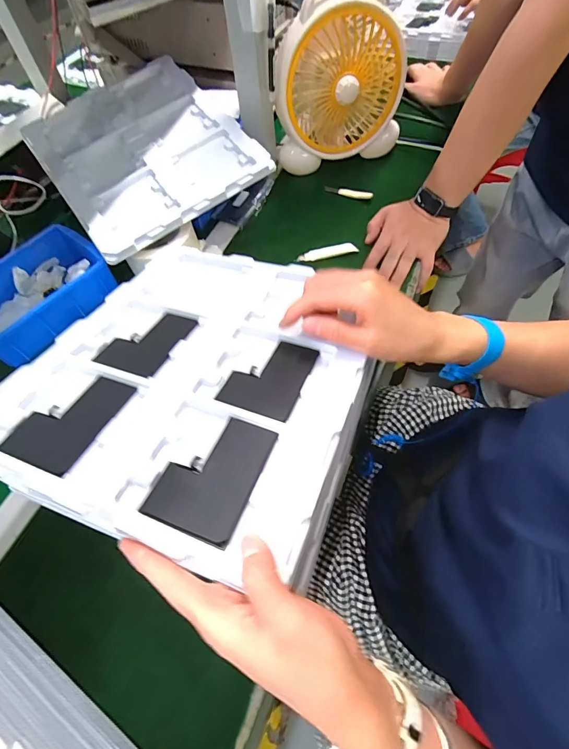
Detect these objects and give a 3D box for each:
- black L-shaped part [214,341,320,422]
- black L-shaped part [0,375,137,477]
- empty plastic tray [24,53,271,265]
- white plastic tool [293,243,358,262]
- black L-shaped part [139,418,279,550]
[{"bbox_3d":[-0.014,-0.001,0.338,0.065,0.010,0.092,12,45,19],"label":"black L-shaped part"},{"bbox_3d":[-0.175,0.035,0.316,0.062,0.006,0.090,19,49,11],"label":"black L-shaped part"},{"bbox_3d":[-0.204,-0.351,0.590,0.299,0.018,0.304,-34,73,-10],"label":"empty plastic tray"},{"bbox_3d":[0.065,-0.188,0.596,0.093,0.010,0.017,-13,59,-4],"label":"white plastic tool"},{"bbox_3d":[-0.052,0.070,0.280,0.064,0.005,0.091,17,49,13],"label":"black L-shaped part"}]

